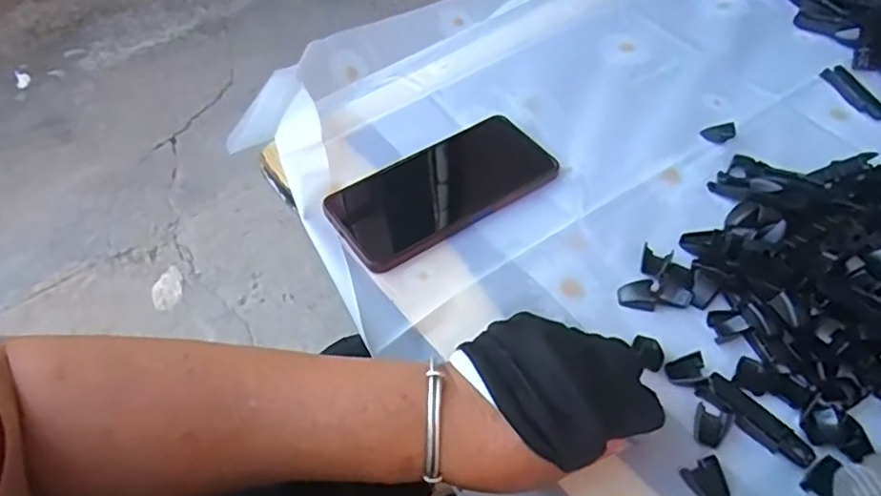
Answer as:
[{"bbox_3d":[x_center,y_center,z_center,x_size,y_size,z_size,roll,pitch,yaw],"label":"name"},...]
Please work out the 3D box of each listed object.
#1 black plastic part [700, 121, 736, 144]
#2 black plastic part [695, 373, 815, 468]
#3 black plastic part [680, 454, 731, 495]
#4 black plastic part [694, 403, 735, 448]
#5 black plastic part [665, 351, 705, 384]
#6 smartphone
[{"bbox_3d":[0.222,-0.093,0.513,0.022,0.010,0.020,-21,54,-15],"label":"black plastic part"},{"bbox_3d":[0.178,0.096,0.363,0.020,0.004,0.064,-35,58,-24],"label":"black plastic part"},{"bbox_3d":[0.143,0.124,0.342,0.020,0.007,0.022,-20,53,-15],"label":"black plastic part"},{"bbox_3d":[0.153,0.101,0.363,0.019,0.006,0.023,20,54,16],"label":"black plastic part"},{"bbox_3d":[0.147,0.073,0.383,0.024,0.004,0.017,-14,52,-10],"label":"black plastic part"},{"bbox_3d":[0.002,-0.047,0.479,0.166,0.006,0.081,-28,56,-20],"label":"smartphone"}]

